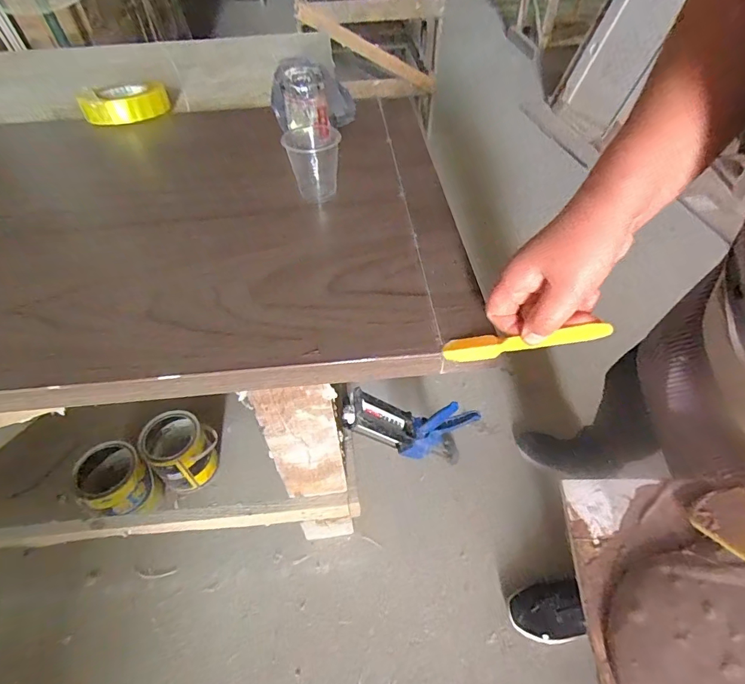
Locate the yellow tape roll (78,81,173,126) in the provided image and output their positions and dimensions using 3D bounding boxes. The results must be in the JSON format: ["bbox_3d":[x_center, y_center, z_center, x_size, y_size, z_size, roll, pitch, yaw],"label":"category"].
[{"bbox_3d":[-0.384,-0.371,0.666,0.106,0.045,0.106,-1,47,1],"label":"yellow tape roll"}]

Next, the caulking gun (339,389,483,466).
[{"bbox_3d":[0.094,0.193,1.000,0.405,0.169,0.049,24,38,-35],"label":"caulking gun"}]

